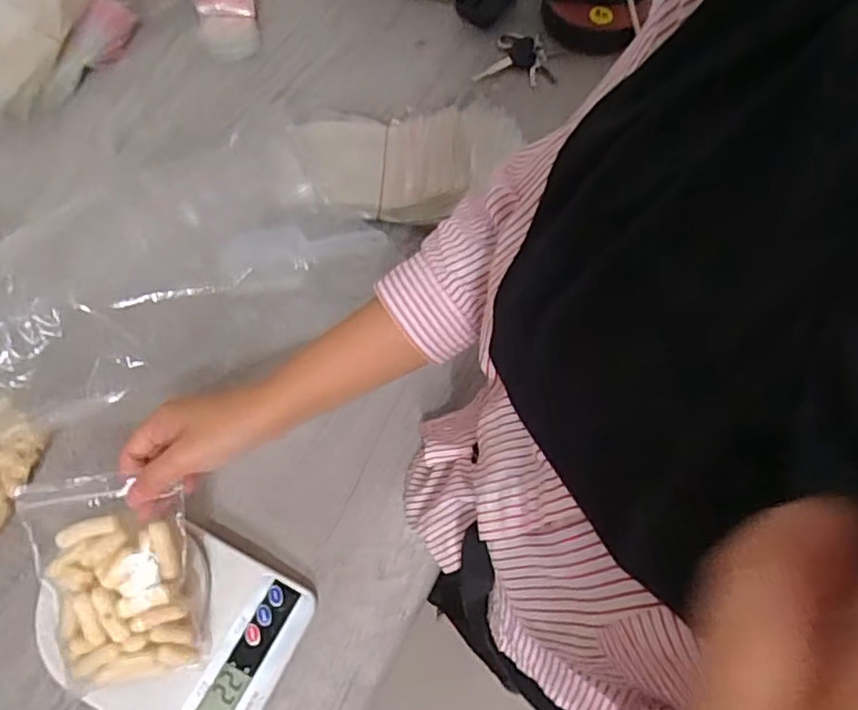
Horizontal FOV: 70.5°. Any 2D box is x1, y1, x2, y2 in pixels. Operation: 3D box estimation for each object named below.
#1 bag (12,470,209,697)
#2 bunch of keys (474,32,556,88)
[{"bbox_3d":[-0.205,0.146,0.399,0.095,0.042,0.141,-11,90,-10],"label":"bag"},{"bbox_3d":[0.097,-0.332,0.677,0.085,0.019,0.060,5,67,2],"label":"bunch of keys"}]

